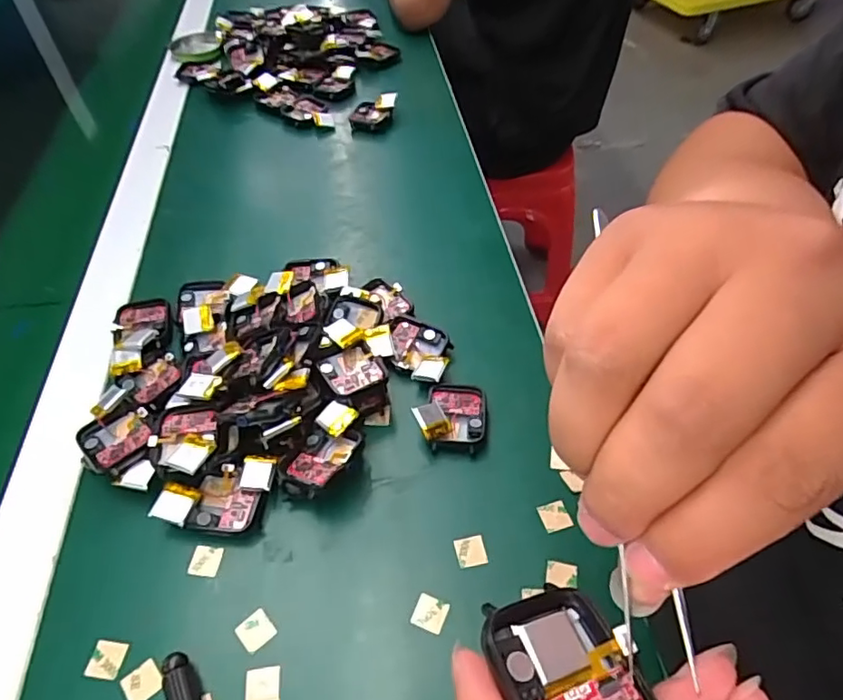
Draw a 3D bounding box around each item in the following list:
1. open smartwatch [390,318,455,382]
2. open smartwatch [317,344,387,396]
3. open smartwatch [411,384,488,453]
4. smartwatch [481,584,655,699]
[{"bbox_3d":[-0.003,0.003,0.386,0.044,0.015,0.048,8,50,9],"label":"open smartwatch"},{"bbox_3d":[-0.043,0.011,0.352,0.035,0.006,0.035,-24,49,-22],"label":"open smartwatch"},{"bbox_3d":[0.019,0.039,0.352,0.042,0.021,0.044,4,50,6],"label":"open smartwatch"},{"bbox_3d":[0.038,0.083,0.148,0.037,0.018,0.044,-18,51,-13],"label":"smartwatch"}]

